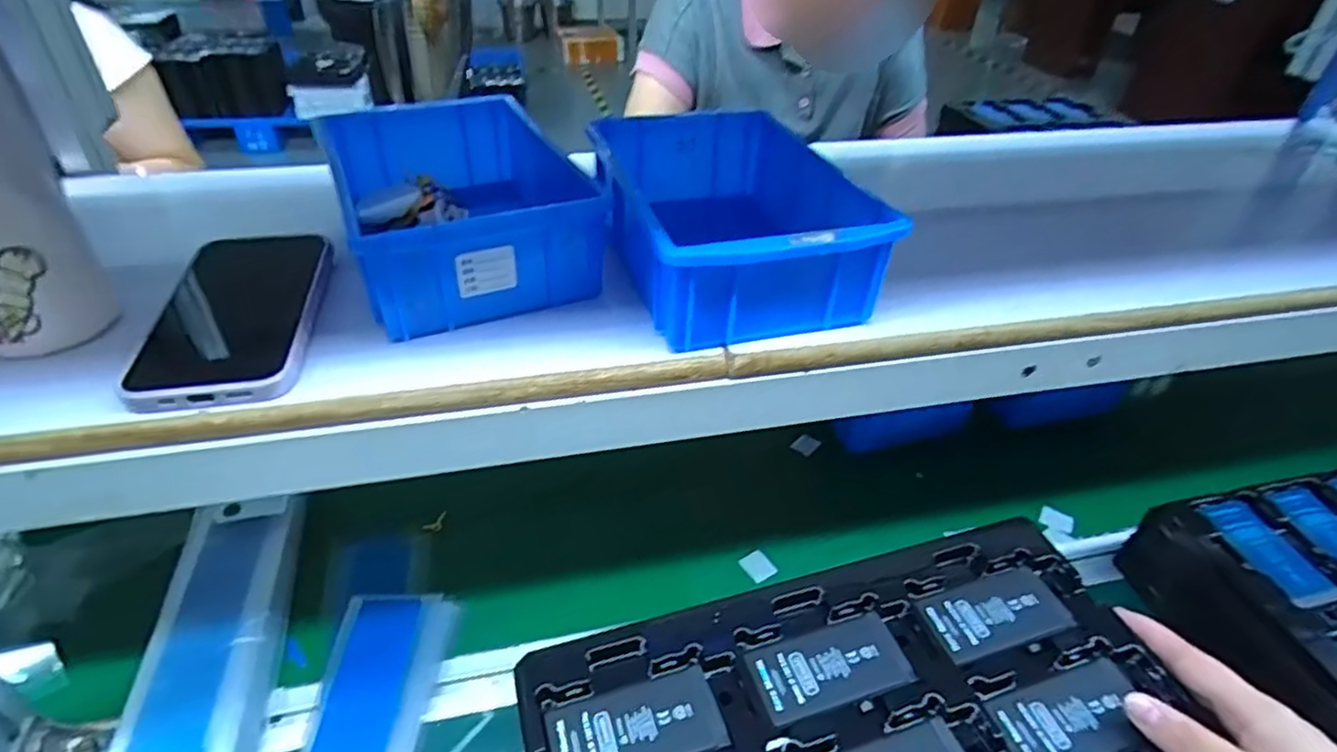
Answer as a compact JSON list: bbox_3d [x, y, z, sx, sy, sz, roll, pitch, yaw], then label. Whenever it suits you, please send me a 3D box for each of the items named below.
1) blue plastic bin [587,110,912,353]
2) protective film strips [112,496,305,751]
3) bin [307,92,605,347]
[{"bbox_3d":[0.035,-0.092,0.432,0.130,0.081,0.207,-7,39,-12],"label":"blue plastic bin"},{"bbox_3d":[-0.291,0.189,0.432,0.074,0.019,0.267,1,39,-18],"label":"protective film strips"},{"bbox_3d":[-0.130,-0.108,0.430,0.126,0.058,0.193,-15,41,-21],"label":"bin"}]

